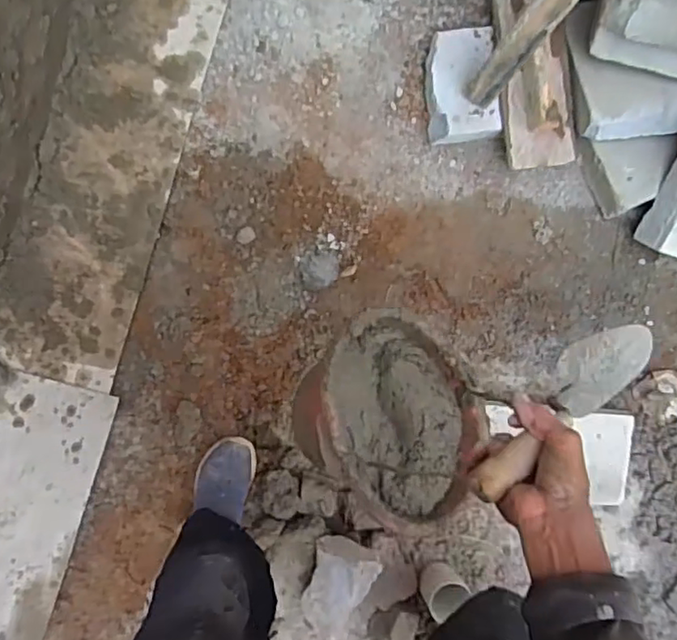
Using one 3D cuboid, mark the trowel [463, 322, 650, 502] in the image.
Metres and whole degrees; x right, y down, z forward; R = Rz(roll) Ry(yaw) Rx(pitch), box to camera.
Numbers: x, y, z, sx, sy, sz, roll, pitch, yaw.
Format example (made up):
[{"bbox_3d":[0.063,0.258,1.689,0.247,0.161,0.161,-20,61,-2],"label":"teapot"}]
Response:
[{"bbox_3d":[0.235,0.088,0.655,0.282,0.045,0.079,-33,94,-32],"label":"trowel"}]

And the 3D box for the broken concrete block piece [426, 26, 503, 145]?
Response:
[{"bbox_3d":[0.237,-0.449,1.235,0.131,0.090,0.205,-9,91,-7],"label":"broken concrete block piece"}]

